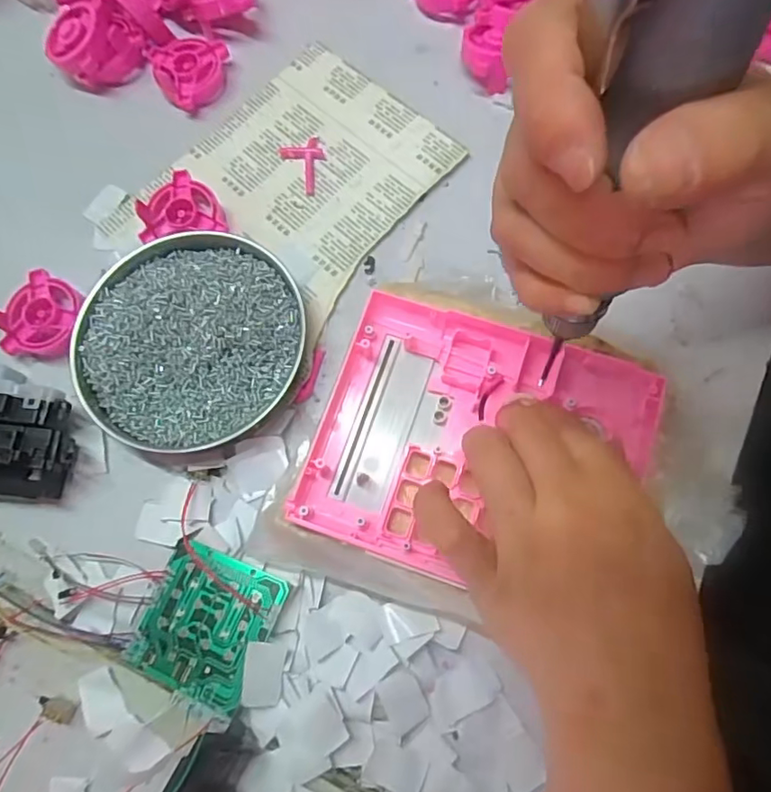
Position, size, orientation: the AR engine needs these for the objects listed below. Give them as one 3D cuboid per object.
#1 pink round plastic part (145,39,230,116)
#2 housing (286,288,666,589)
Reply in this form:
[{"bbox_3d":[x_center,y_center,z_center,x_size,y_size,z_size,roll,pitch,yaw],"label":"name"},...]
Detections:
[{"bbox_3d":[-0.137,-0.234,0.401,0.053,0.020,0.051,-1,75,2],"label":"pink round plastic part"},{"bbox_3d":[0.048,0.025,0.291,0.163,0.015,0.133,16,76,6],"label":"housing"}]

